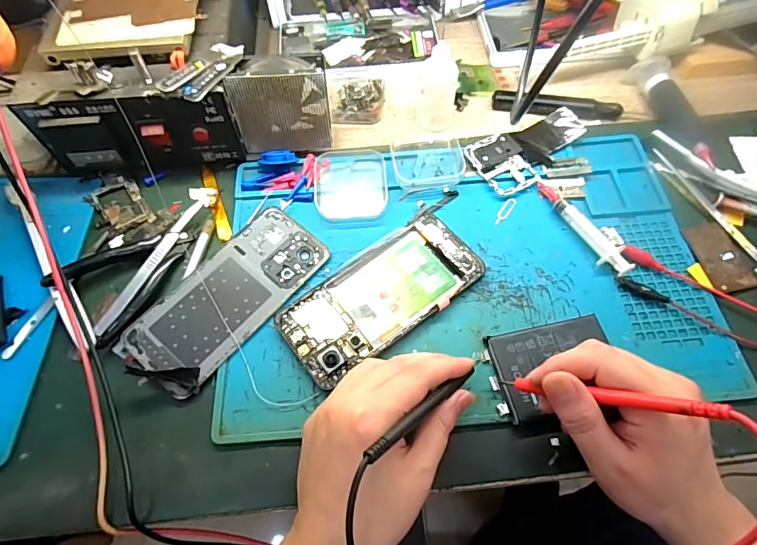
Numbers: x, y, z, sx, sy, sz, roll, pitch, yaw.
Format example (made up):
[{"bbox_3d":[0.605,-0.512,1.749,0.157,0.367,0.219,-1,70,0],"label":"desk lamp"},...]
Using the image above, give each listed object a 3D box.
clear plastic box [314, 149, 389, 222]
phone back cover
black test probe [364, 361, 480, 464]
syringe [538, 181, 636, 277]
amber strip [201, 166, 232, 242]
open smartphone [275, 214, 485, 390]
[{"bbox_3d":[-0.025,-0.080,0.390,0.063,0.020,0.070,-5,63,-2],"label":"clear plastic box"},{"bbox_3d":[-0.116,0.018,0.343,0.071,0.009,0.162,36,69,17],"label":"phone back cover"},{"bbox_3d":[0.030,0.079,0.260,0.007,0.009,0.113,46,37,21],"label":"black test probe"},{"bbox_3d":[0.169,-0.039,0.365,0.019,0.013,0.102,-27,66,-12],"label":"syringe"},{"bbox_3d":[-0.145,-0.063,0.394,0.012,0.004,0.084,-19,64,-9],"label":"amber strip"},{"bbox_3d":[0.003,0.016,0.343,0.157,0.009,0.074,-35,67,-15],"label":"open smartphone"}]

